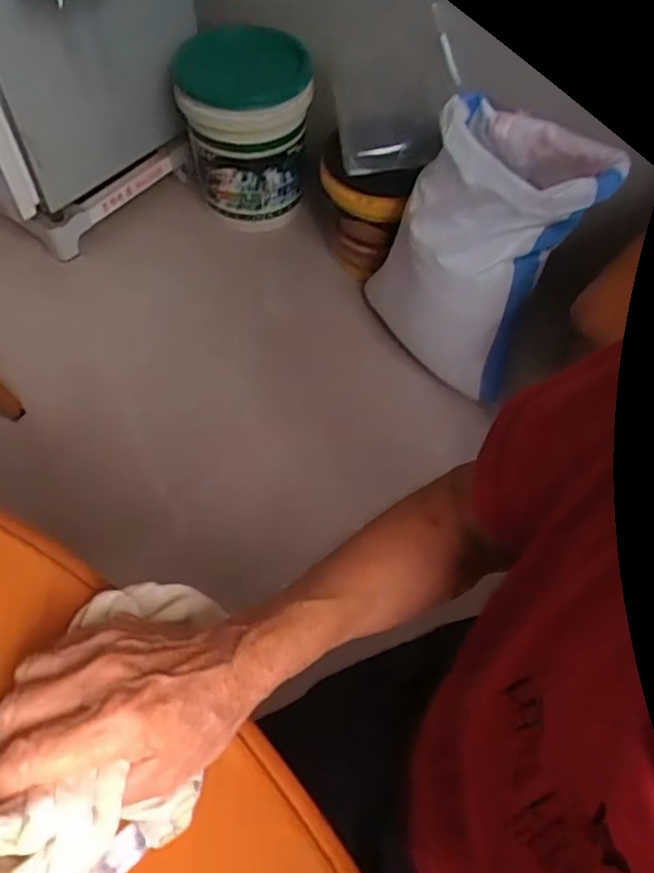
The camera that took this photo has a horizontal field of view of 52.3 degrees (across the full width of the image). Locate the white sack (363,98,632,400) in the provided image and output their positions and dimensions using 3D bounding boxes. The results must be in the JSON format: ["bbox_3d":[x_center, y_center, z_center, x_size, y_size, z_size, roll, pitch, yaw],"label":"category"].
[{"bbox_3d":[0.276,-0.352,1.244,0.300,0.440,0.324,-40,67,-23],"label":"white sack"}]

